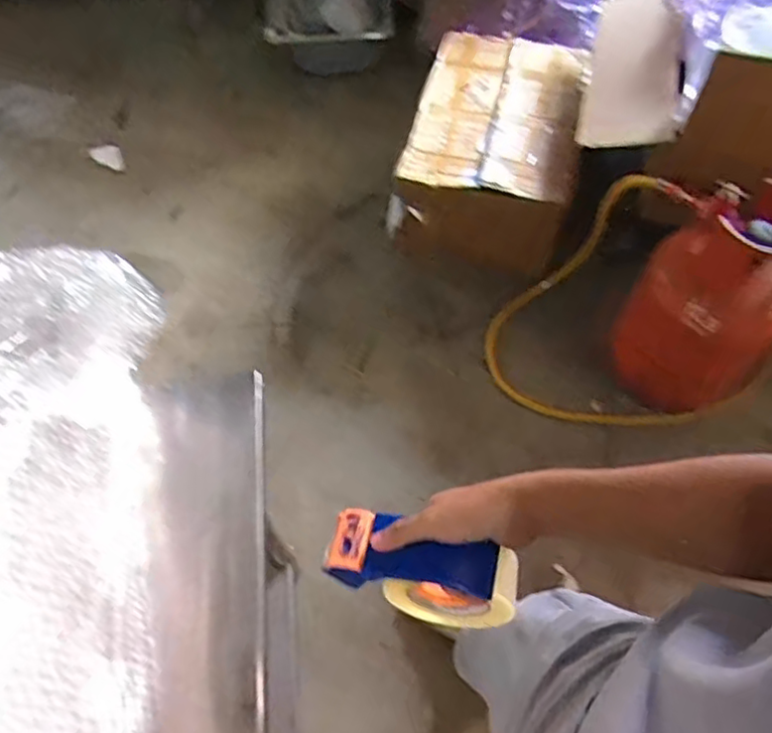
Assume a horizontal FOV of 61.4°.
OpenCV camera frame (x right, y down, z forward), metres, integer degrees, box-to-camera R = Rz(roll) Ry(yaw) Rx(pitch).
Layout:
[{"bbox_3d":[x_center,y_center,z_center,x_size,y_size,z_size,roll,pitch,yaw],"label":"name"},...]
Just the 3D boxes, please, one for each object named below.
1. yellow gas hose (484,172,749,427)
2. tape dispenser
[{"bbox_3d":[0.468,-0.094,1.476,0.367,0.525,0.500,-20,61,-11],"label":"yellow gas hose"},{"bbox_3d":[0.033,0.192,0.616,0.170,0.110,0.064,13,61,9],"label":"tape dispenser"}]

